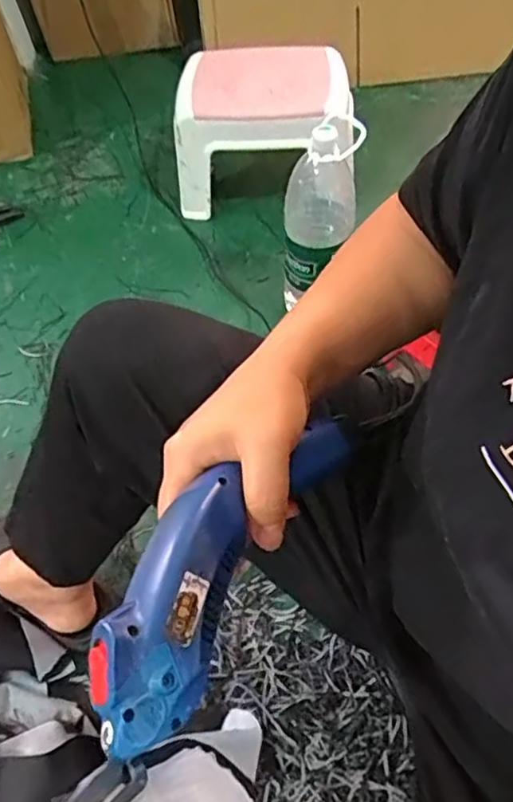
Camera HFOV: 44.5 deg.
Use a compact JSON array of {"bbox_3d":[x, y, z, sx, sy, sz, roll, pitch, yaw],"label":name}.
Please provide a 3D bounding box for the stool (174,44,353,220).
[{"bbox_3d":[0.015,-0.484,1.160,0.306,0.233,0.212,3,58,7],"label":"stool"}]

